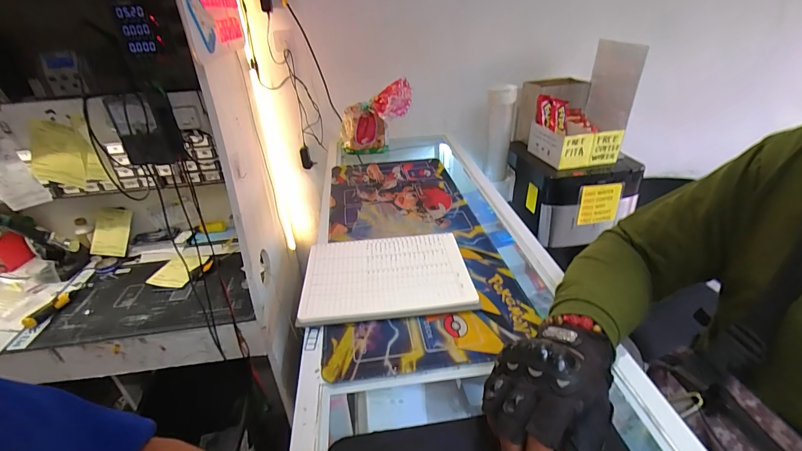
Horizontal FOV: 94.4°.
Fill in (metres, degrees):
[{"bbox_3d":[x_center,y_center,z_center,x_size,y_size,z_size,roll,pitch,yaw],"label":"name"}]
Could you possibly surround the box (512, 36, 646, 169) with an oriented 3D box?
[{"bbox_3d":[0.526,-0.373,1.129,0.254,0.290,0.303,-10,32,-11],"label":"box"}]

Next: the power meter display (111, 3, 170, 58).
[{"bbox_3d":[-0.458,-0.344,0.657,0.092,0.087,0.006,5,45,9],"label":"power meter display"}]

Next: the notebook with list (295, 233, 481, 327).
[{"bbox_3d":[-0.025,0.076,0.603,0.256,0.013,0.194,-3,31,-5],"label":"notebook with list"}]

